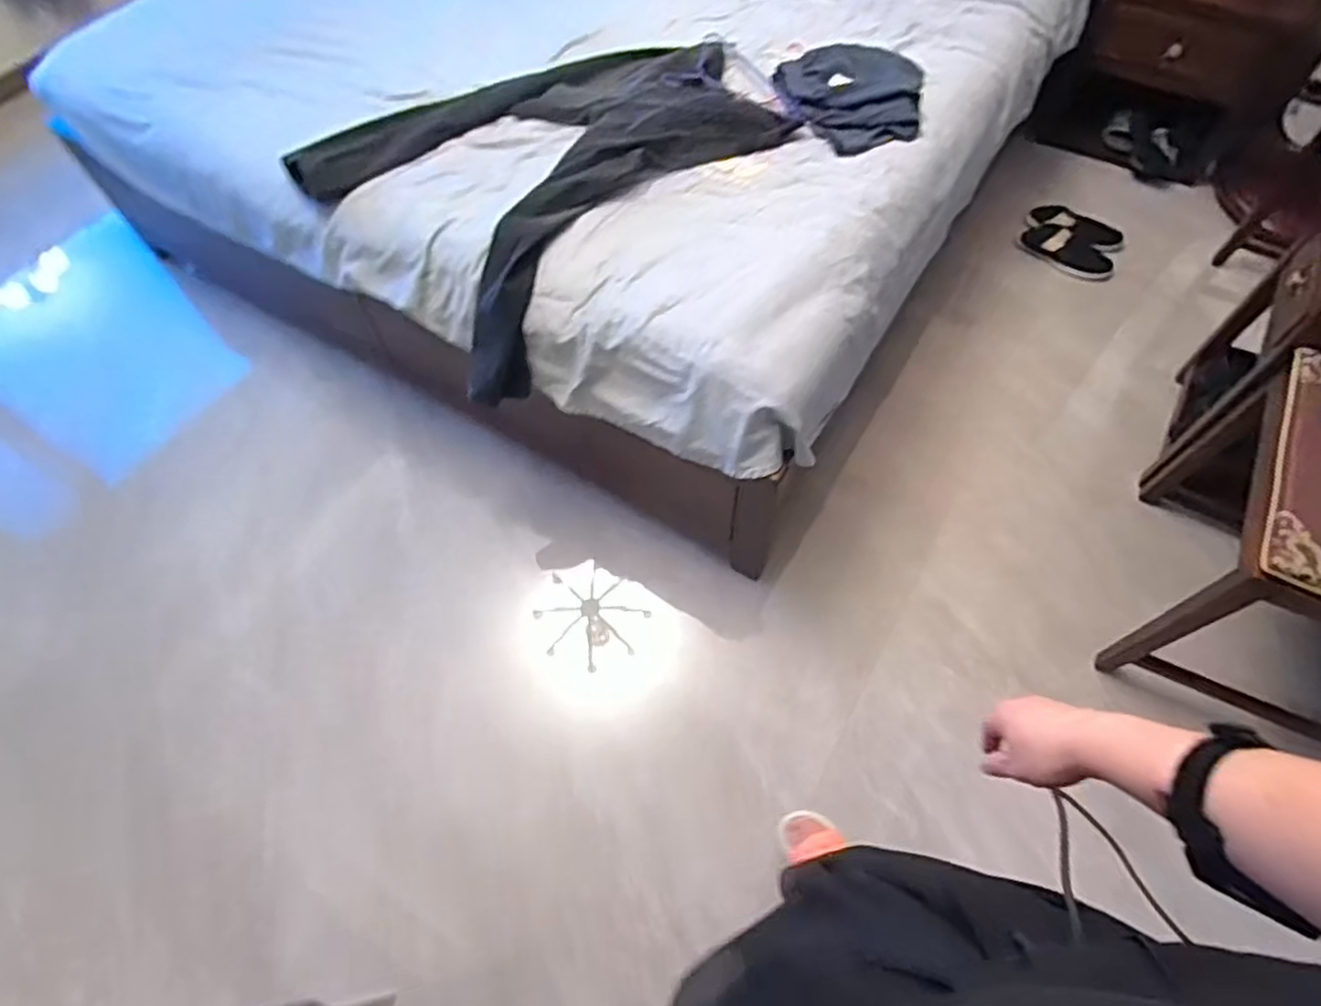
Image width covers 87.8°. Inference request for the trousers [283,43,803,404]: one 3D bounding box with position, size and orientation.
[{"bbox_3d":[-0.178,-0.668,1.413,0.880,0.287,0.527,-38,66,-18],"label":"trousers"}]

